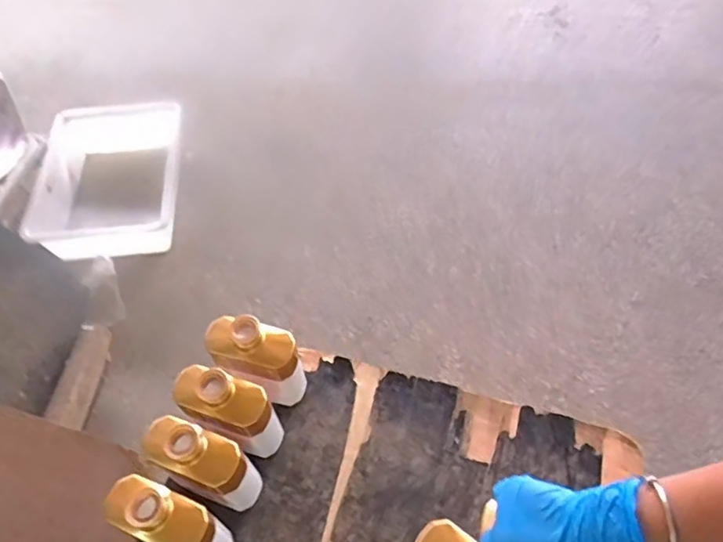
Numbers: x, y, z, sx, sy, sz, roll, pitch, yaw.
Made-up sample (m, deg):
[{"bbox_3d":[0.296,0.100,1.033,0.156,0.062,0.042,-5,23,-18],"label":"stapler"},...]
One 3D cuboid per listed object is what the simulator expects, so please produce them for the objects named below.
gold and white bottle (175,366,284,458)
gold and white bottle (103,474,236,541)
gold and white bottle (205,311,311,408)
[{"bbox_3d":[-0.163,0.175,0.690,0.116,0.157,0.060,15,59,12],"label":"gold and white bottle"},{"bbox_3d":[-0.213,0.283,0.621,0.116,0.162,0.057,23,61,17],"label":"gold and white bottle"},{"bbox_3d":[-0.136,0.119,0.719,0.118,0.157,0.069,10,58,9],"label":"gold and white bottle"}]

